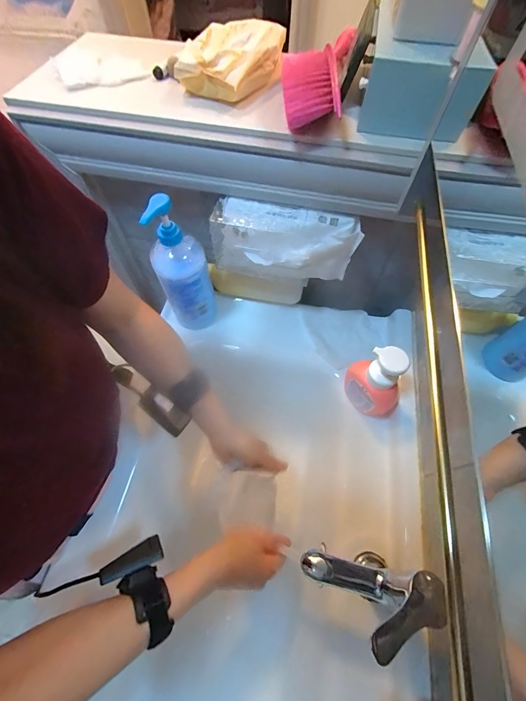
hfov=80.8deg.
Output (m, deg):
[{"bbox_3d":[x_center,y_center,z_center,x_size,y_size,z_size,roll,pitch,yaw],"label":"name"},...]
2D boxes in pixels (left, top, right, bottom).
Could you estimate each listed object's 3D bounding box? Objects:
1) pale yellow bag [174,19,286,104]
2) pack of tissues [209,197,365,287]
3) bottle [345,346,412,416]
[{"bbox_3d":[-0.044,-0.460,0.482,0.140,0.044,0.224,14,62,6],"label":"pale yellow bag"},{"bbox_3d":[0.034,-0.173,0.518,0.223,0.108,0.061,12,61,5],"label":"pack of tissues"},{"bbox_3d":[0.178,0.051,0.493,0.052,0.158,0.095,-37,68,-19],"label":"bottle"}]

